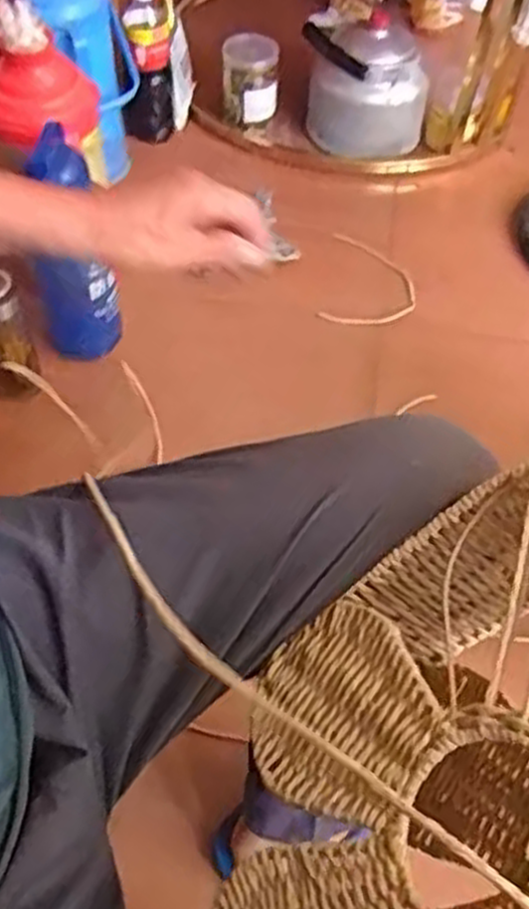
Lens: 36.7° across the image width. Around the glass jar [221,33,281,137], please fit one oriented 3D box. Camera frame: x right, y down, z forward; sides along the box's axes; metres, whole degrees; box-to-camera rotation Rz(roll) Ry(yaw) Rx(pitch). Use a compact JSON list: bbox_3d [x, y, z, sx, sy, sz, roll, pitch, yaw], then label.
[{"bbox_3d":[-0.026,-0.648,1.400,0.094,0.133,0.094,1,55,-1],"label":"glass jar"}]

